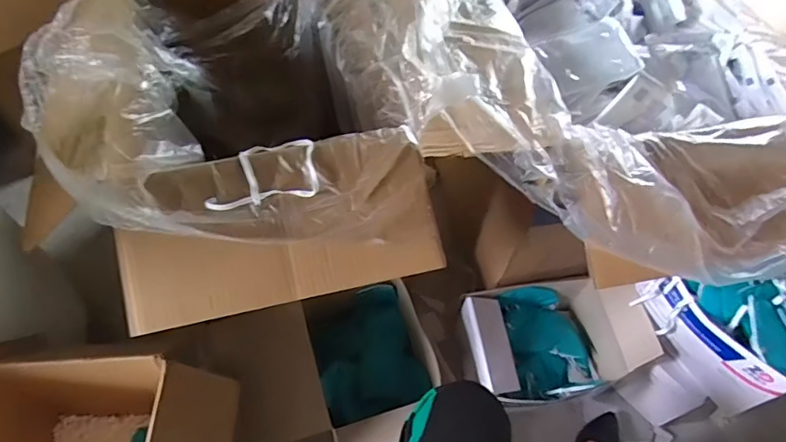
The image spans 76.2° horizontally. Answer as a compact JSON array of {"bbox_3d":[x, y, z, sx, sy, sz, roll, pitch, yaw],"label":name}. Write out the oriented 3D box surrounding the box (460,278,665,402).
[{"bbox_3d":[0.293,0.225,0.962,0.297,0.174,0.222,-12,57,-10],"label":"box"}]

